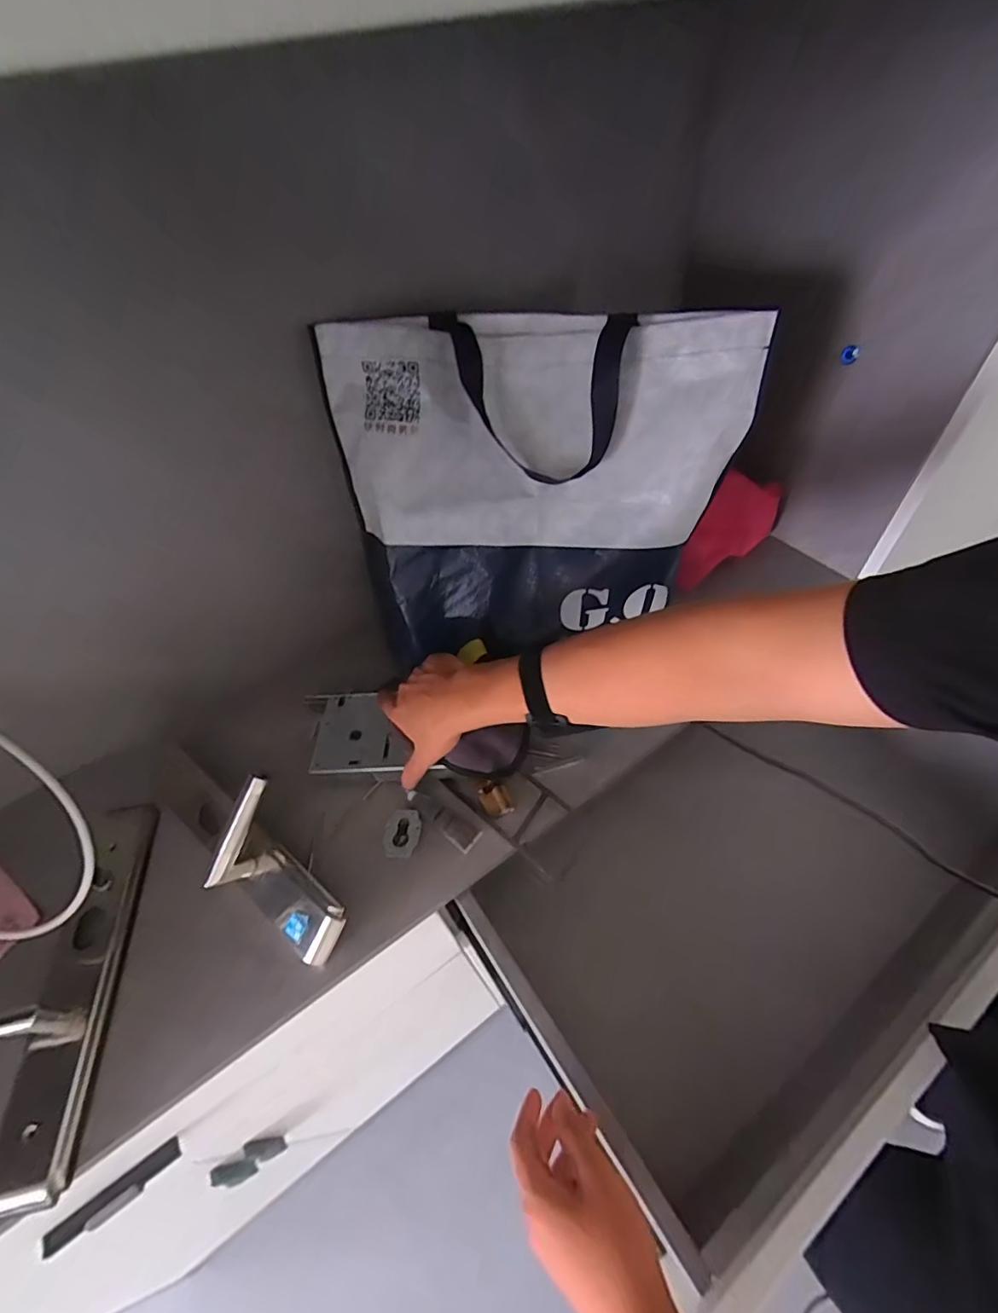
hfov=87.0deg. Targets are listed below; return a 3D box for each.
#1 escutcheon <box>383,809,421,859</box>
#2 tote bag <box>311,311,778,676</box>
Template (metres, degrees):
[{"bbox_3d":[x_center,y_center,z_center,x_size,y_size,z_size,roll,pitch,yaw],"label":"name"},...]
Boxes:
[{"bbox_3d":[-0.101,0.187,0.555,0.035,0.013,0.051,-1,50,6],"label":"escutcheon"},{"bbox_3d":[0.052,-0.173,0.587,0.434,0.386,0.076,-5,21,7],"label":"tote bag"}]

